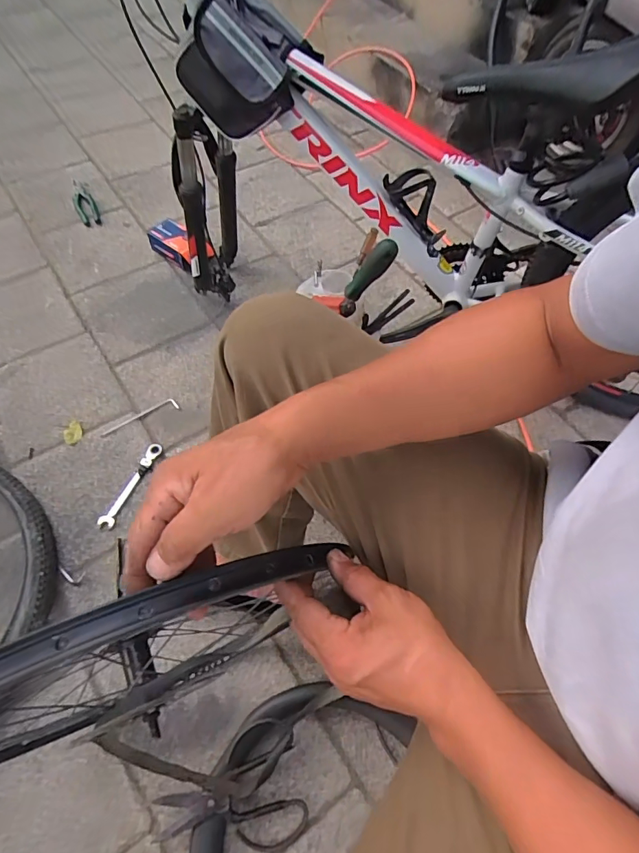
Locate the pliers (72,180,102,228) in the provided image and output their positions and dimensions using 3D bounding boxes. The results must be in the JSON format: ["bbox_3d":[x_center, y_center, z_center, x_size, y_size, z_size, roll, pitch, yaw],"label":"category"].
[{"bbox_3d":[-0.627,-0.594,1.254,0.050,0.022,0.191,-22,62,-16],"label":"pliers"}]

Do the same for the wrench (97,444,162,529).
[{"bbox_3d":[-0.343,0.104,0.861,0.027,0.015,0.171,22,60,9],"label":"wrench"}]

